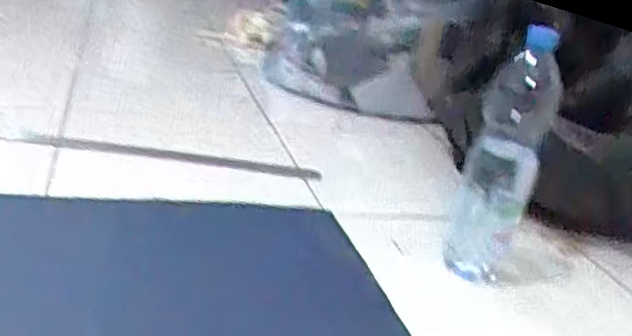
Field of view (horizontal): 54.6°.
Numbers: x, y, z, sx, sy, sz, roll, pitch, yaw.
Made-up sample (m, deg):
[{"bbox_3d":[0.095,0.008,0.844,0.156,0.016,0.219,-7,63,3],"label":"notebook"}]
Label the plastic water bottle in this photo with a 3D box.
[{"bbox_3d":[0.255,-0.012,0.828,0.090,0.330,0.093,17,22,17],"label":"plastic water bottle"}]

